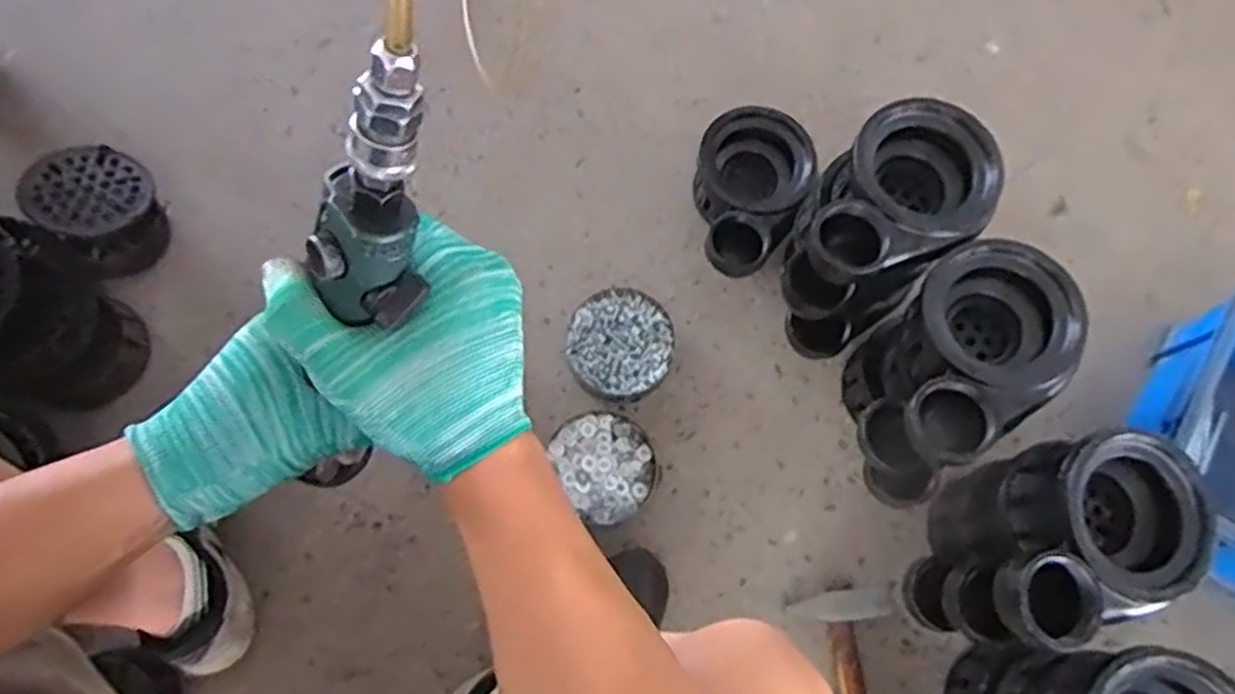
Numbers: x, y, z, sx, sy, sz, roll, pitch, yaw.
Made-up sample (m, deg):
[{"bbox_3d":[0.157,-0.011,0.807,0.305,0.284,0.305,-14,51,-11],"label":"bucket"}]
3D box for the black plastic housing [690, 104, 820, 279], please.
[{"bbox_3d":[0.159,-0.182,0.963,0.140,0.112,0.207,16,75,3],"label":"black plastic housing"}]

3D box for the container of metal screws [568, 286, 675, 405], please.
[{"bbox_3d":[0.003,0.000,0.946,0.127,0.039,0.137,0,75,-2],"label":"container of metal screws"}]

